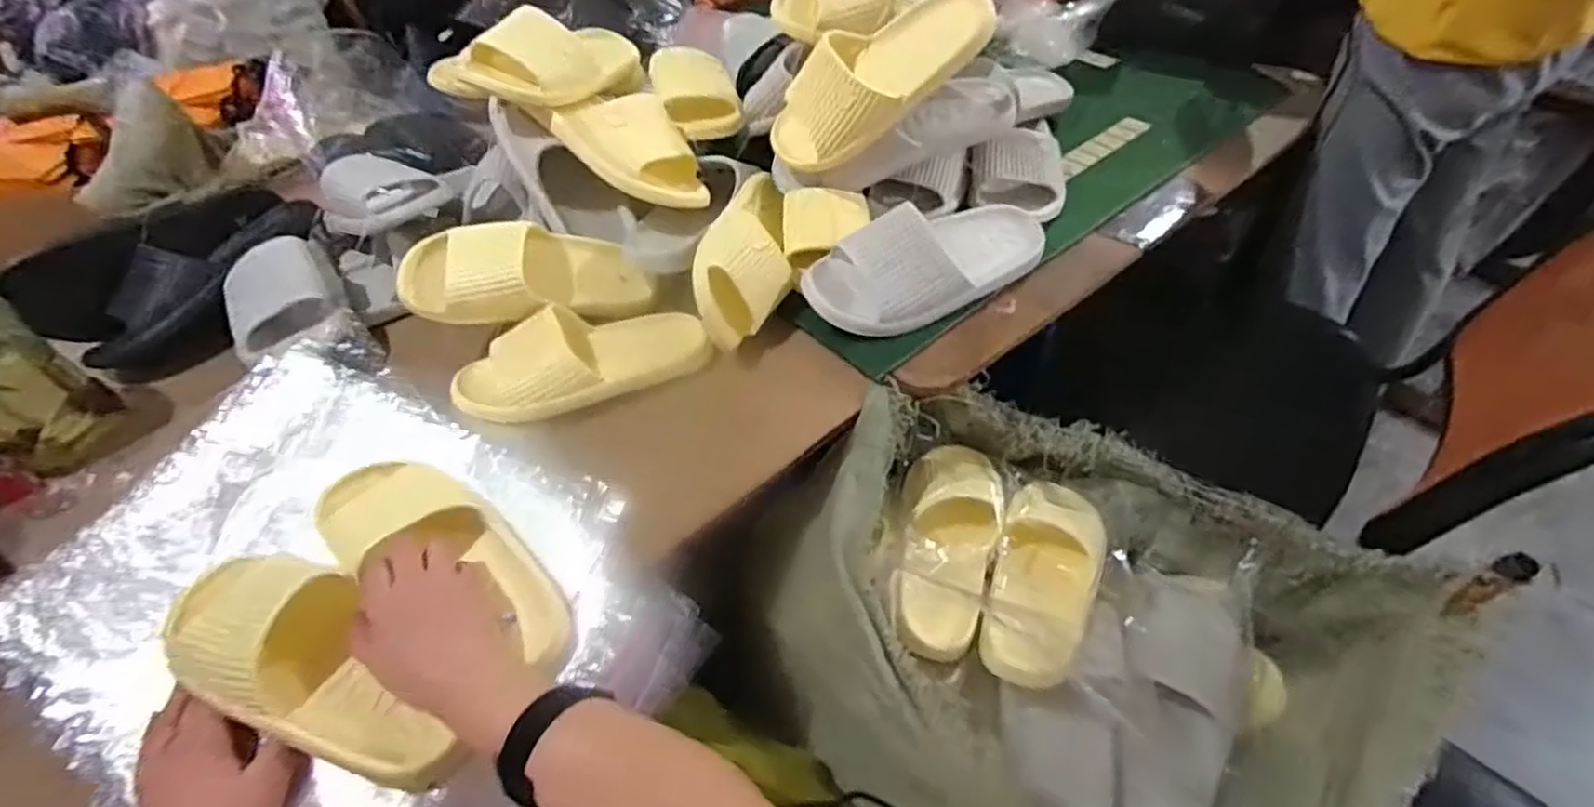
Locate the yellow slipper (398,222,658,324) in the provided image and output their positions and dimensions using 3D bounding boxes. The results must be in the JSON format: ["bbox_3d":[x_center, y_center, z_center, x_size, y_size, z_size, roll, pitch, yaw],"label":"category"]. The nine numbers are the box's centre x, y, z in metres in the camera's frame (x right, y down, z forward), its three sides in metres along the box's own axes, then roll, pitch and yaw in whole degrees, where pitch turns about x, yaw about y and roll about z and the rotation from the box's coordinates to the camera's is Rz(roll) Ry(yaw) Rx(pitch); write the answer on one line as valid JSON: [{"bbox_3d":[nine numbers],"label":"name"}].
[{"bbox_3d":[-0.274,-0.139,0.724,0.242,0.085,0.099,-7,45,-34],"label":"yellow slipper"}]

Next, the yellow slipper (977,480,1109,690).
[{"bbox_3d":[0.253,0.165,0.700,0.099,0.065,0.243,20,55,21],"label":"yellow slipper"}]

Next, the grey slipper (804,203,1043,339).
[{"bbox_3d":[0.148,-0.159,0.736,0.272,0.083,0.102,-25,52,-15],"label":"grey slipper"}]

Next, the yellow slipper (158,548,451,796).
[{"bbox_3d":[-0.335,0.182,0.486,0.241,0.073,0.099,26,47,6],"label":"yellow slipper"}]

